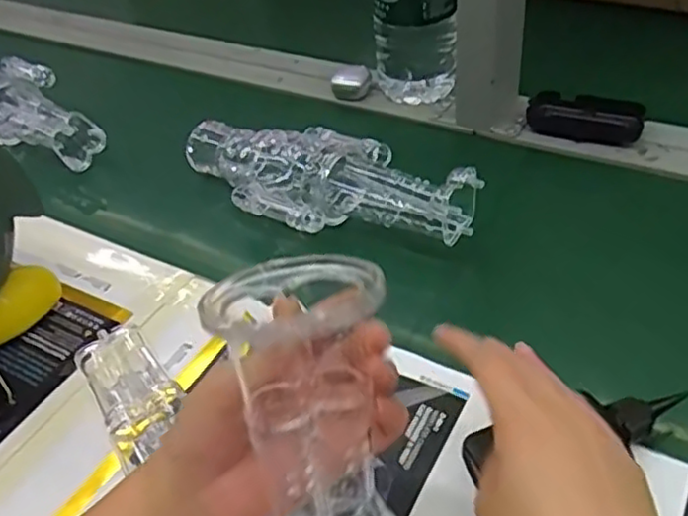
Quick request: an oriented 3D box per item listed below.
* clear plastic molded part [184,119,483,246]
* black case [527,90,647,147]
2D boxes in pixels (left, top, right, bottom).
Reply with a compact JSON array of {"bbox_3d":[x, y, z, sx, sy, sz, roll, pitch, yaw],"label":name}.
[{"bbox_3d":[-0.021,-0.076,0.615,0.289,0.070,0.109,13,46,21],"label":"clear plastic molded part"},{"bbox_3d":[0.243,-0.145,0.684,0.107,0.026,0.053,8,44,17],"label":"black case"}]

